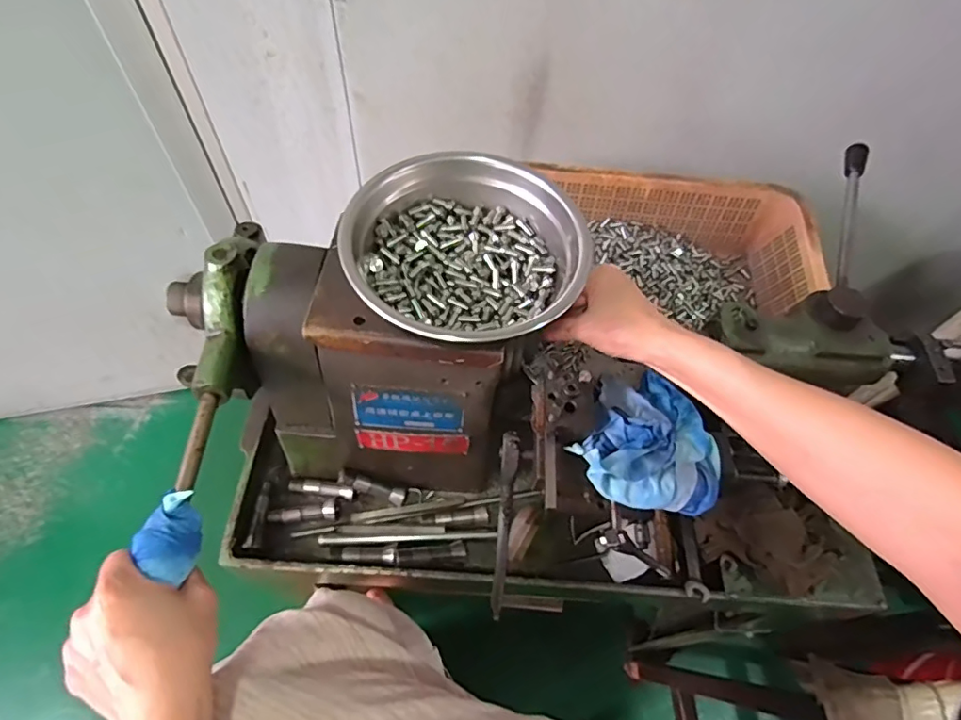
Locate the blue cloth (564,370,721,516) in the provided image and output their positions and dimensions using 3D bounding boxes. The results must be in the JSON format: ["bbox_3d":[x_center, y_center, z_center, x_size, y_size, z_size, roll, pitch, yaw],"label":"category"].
[{"bbox_3d":[0.142,0.062,0.424,0.117,0.038,0.121,30,61,13],"label":"blue cloth"}]

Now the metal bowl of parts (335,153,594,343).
[{"bbox_3d":[-0.014,-0.083,0.390,0.166,0.067,0.145,-20,62,-15],"label":"metal bowl of parts"}]

